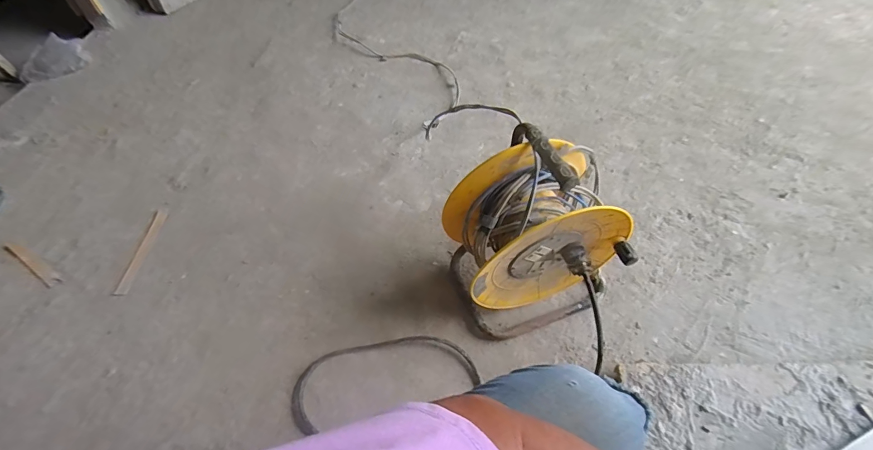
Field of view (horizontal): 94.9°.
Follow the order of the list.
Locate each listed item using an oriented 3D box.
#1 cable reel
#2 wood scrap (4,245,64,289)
[{"bbox_3d":[0.181,0.021,0.666,0.289,0.341,0.221,-16,53,-8],"label":"cable reel"},{"bbox_3d":[-0.956,0.090,0.947,0.239,0.010,0.030,25,58,21],"label":"wood scrap"}]

